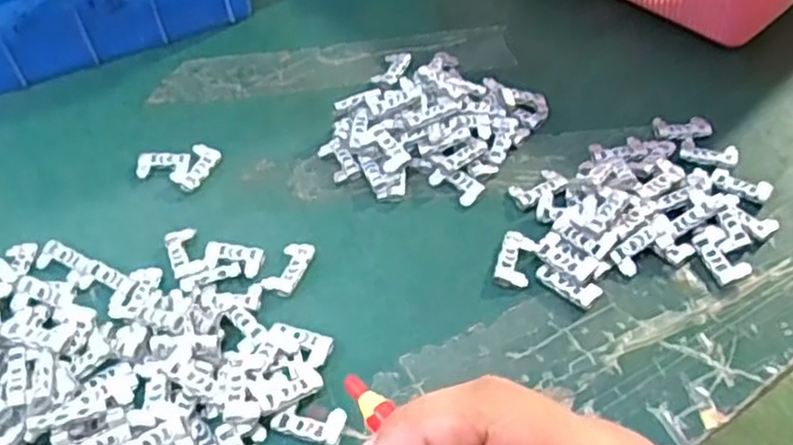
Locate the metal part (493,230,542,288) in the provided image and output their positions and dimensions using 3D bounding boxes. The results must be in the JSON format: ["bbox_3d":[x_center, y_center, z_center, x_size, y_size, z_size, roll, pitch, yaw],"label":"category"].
[{"bbox_3d":[0.060,0.018,0.362,0.019,0.007,0.031,12,52,12],"label":"metal part"}]

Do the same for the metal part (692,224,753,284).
[{"bbox_3d":[0.159,0.017,0.357,0.016,0.007,0.030,-17,52,-11],"label":"metal part"}]

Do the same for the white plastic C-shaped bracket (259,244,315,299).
[{"bbox_3d":[-0.054,0.023,0.365,0.017,0.006,0.031,16,53,15],"label":"white plastic C-shaped bracket"}]

